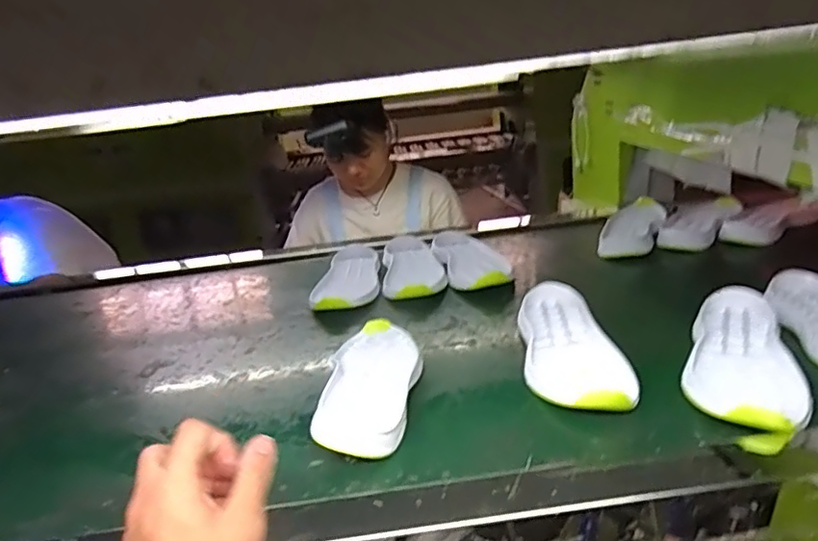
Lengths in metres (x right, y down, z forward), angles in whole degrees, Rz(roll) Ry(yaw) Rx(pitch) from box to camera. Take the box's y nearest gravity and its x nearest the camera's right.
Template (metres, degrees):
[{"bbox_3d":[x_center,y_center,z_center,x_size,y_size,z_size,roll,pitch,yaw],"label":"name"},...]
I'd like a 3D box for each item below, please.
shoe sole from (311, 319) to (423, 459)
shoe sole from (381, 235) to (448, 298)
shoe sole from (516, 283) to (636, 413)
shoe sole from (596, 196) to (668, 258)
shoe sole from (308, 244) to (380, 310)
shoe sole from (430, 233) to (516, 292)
[{"bbox_3d":[-0.033,0.097,0.555,0.084,0.030,0.228,-7,18,1],"label":"shoe sole"},{"bbox_3d":[0.006,-0.008,0.861,0.082,0.030,0.223,-7,19,2],"label":"shoe sole"},{"bbox_3d":[0.149,0.069,0.573,0.082,0.028,0.230,-7,19,3],"label":"shoe sole"},{"bbox_3d":[0.350,-0.066,0.921,0.073,0.037,0.217,4,22,30],"label":"shoe sole"},{"bbox_3d":[-0.086,0.005,0.851,0.088,0.020,0.236,-7,18,2],"label":"shoe sole"},{"bbox_3d":[0.085,-0.016,0.861,0.084,0.031,0.231,-10,19,-6],"label":"shoe sole"}]

